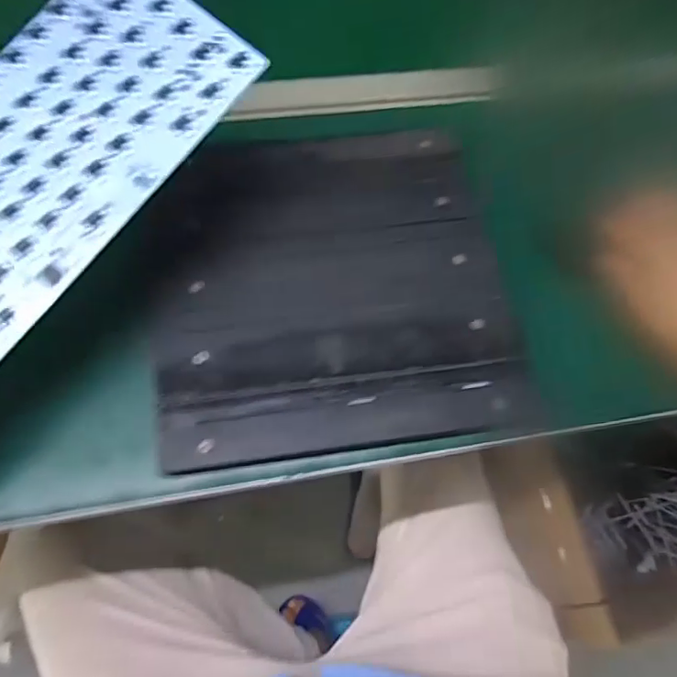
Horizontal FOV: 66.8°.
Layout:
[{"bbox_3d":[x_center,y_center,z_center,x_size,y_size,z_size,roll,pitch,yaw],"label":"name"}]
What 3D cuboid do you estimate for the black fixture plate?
[{"bbox_3d":[-0.005,-0.043,0.365,0.239,0.019,0.241,-7,66,-6],"label":"black fixture plate"}]

